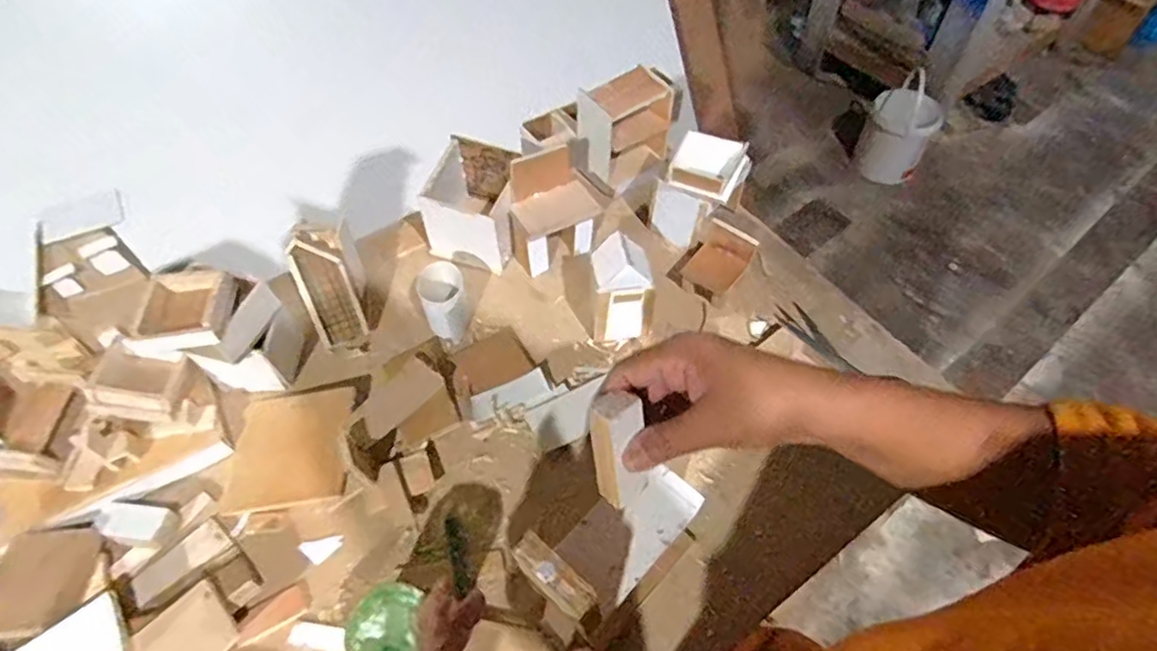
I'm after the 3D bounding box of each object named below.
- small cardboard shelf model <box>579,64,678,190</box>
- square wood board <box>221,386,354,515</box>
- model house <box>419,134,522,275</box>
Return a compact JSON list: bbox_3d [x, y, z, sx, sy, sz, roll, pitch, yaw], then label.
[{"bbox_3d":[0.053,-0.221,0.691,0.093,0.092,0.059,-31,60,-19],"label":"small cardboard shelf model"},{"bbox_3d":[-0.244,0.103,0.536,0.102,0.006,0.104,-10,55,0],"label":"square wood board"},{"bbox_3d":[-0.104,-0.120,0.648,0.084,0.094,0.089,17,57,13],"label":"model house"}]

